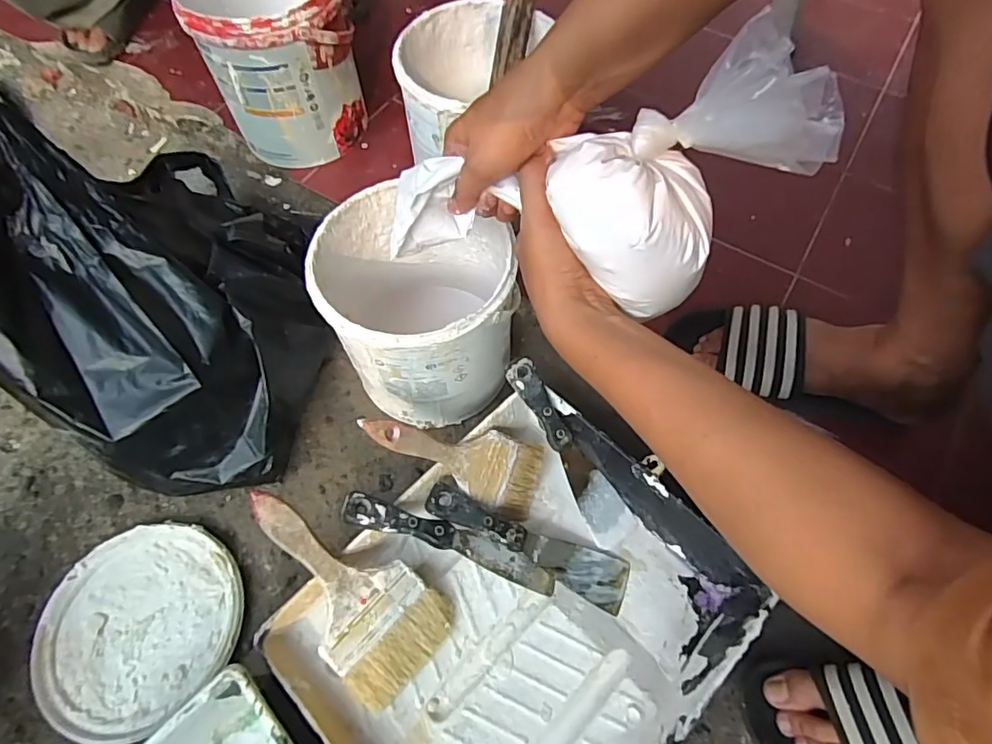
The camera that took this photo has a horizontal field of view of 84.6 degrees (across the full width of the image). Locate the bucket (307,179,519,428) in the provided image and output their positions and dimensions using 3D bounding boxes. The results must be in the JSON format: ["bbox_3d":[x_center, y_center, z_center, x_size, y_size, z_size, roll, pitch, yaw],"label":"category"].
[{"bbox_3d":[-0.072,-0.062,0.557,0.171,0.189,0.181,0,62,0],"label":"bucket"}]

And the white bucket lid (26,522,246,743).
[{"bbox_3d":[-0.329,0.232,0.501,0.168,0.011,0.180,0,62,0],"label":"white bucket lid"}]

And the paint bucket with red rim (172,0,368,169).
[{"bbox_3d":[-0.270,-0.398,0.689,0.170,0.182,0.180,-22,65,-11],"label":"paint bucket with red rim"}]

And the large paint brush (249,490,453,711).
[{"bbox_3d":[-0.132,0.176,0.460,0.099,0.016,0.201,-44,91,-17],"label":"large paint brush"}]

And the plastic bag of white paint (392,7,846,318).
[{"bbox_3d":[0.061,-0.113,0.385,0.312,0.109,0.114,-8,61,24],"label":"plastic bag of white paint"}]

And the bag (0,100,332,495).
[{"bbox_3d":[-0.338,-0.094,0.538,0.271,0.225,0.381,-11,63,-6],"label":"bag"}]

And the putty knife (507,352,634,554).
[{"bbox_3d":[0.072,0.077,0.537,0.044,0.011,0.202,-31,93,-12],"label":"putty knife"}]

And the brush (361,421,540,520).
[{"bbox_3d":[-0.032,0.071,0.508,0.194,0.013,0.068,36,72,-27],"label":"brush"}]

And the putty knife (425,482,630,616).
[{"bbox_3d":[0.030,0.161,0.511,0.204,0.019,0.045,27,66,-6],"label":"putty knife"}]

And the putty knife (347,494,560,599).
[{"bbox_3d":[-0.037,0.151,0.488,0.202,0.011,0.035,25,65,-13],"label":"putty knife"}]

